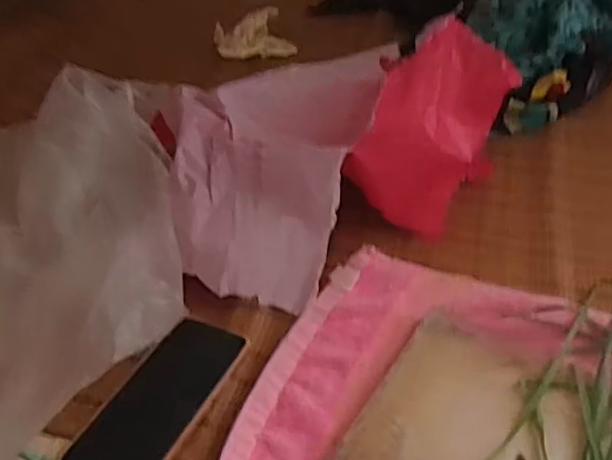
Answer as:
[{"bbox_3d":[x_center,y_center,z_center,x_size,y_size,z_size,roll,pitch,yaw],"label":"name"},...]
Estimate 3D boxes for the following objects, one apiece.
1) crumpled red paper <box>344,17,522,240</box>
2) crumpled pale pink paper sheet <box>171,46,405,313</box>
[{"bbox_3d":[0.142,-0.113,0.698,0.107,0.134,0.246,24,46,24],"label":"crumpled red paper"},{"bbox_3d":[-0.030,-0.090,0.695,0.192,0.101,0.364,8,41,8],"label":"crumpled pale pink paper sheet"}]

